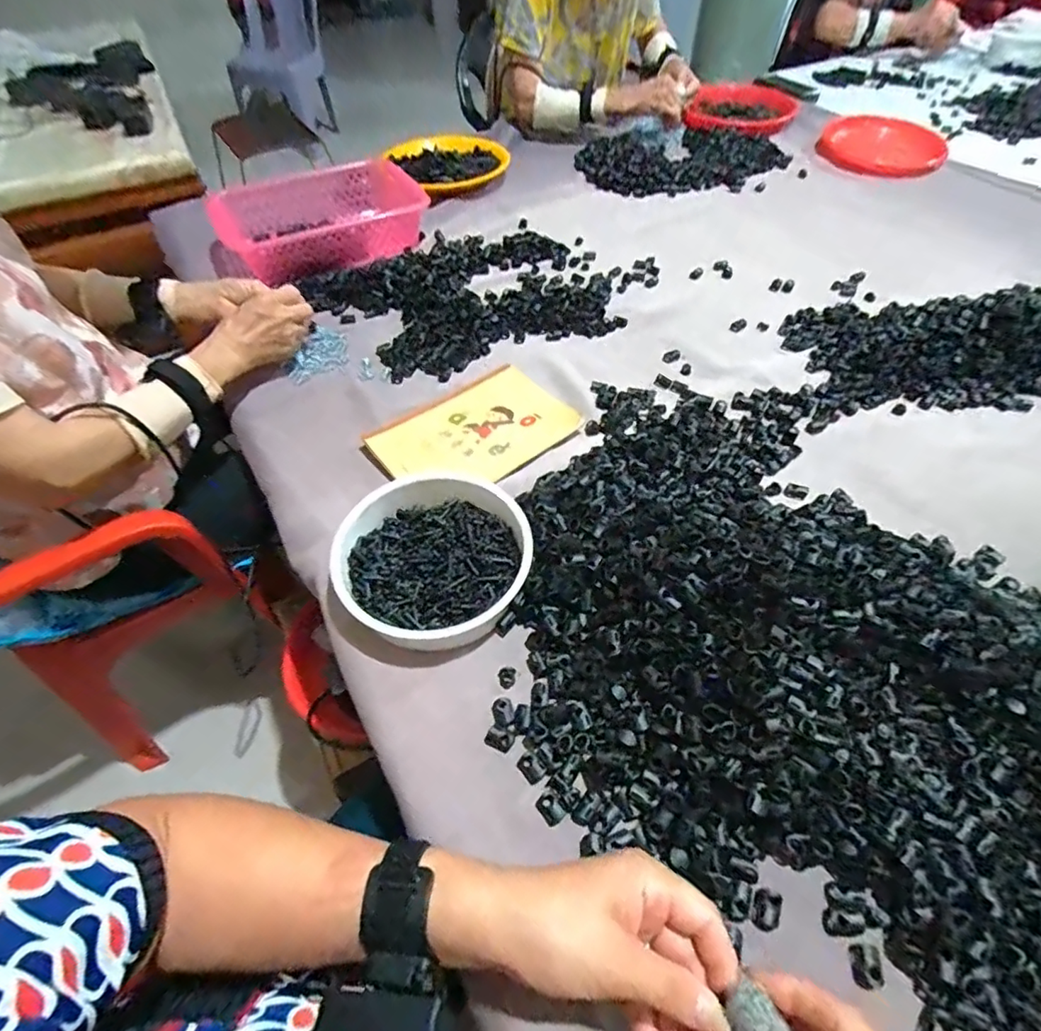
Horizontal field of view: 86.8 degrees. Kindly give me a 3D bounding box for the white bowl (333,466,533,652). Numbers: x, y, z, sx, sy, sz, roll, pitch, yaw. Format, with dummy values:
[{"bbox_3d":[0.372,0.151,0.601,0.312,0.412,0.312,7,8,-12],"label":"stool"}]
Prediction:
[{"bbox_3d":[-0.071,0.033,0.484,0.158,0.052,0.164,-1,52,1],"label":"white bowl"}]

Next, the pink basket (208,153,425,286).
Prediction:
[{"bbox_3d":[-0.308,-0.458,0.856,0.279,0.074,0.203,-26,56,-18],"label":"pink basket"}]

